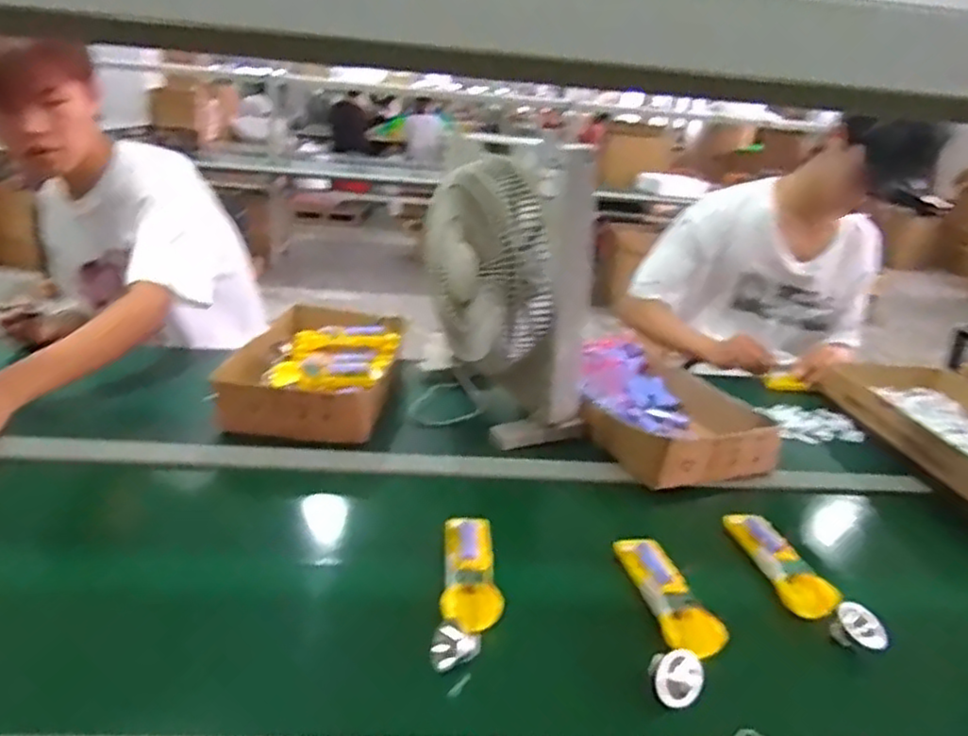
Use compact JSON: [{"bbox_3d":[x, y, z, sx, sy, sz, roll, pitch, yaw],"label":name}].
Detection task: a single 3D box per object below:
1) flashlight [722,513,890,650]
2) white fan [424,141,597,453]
[{"bbox_3d":[0.341,0.226,0.747,0.068,0.030,0.210,1,23,-10],"label":"flashlight"},{"bbox_3d":[0.037,-0.121,1.023,0.130,0.398,0.291,-10,27,-33],"label":"white fan"}]

